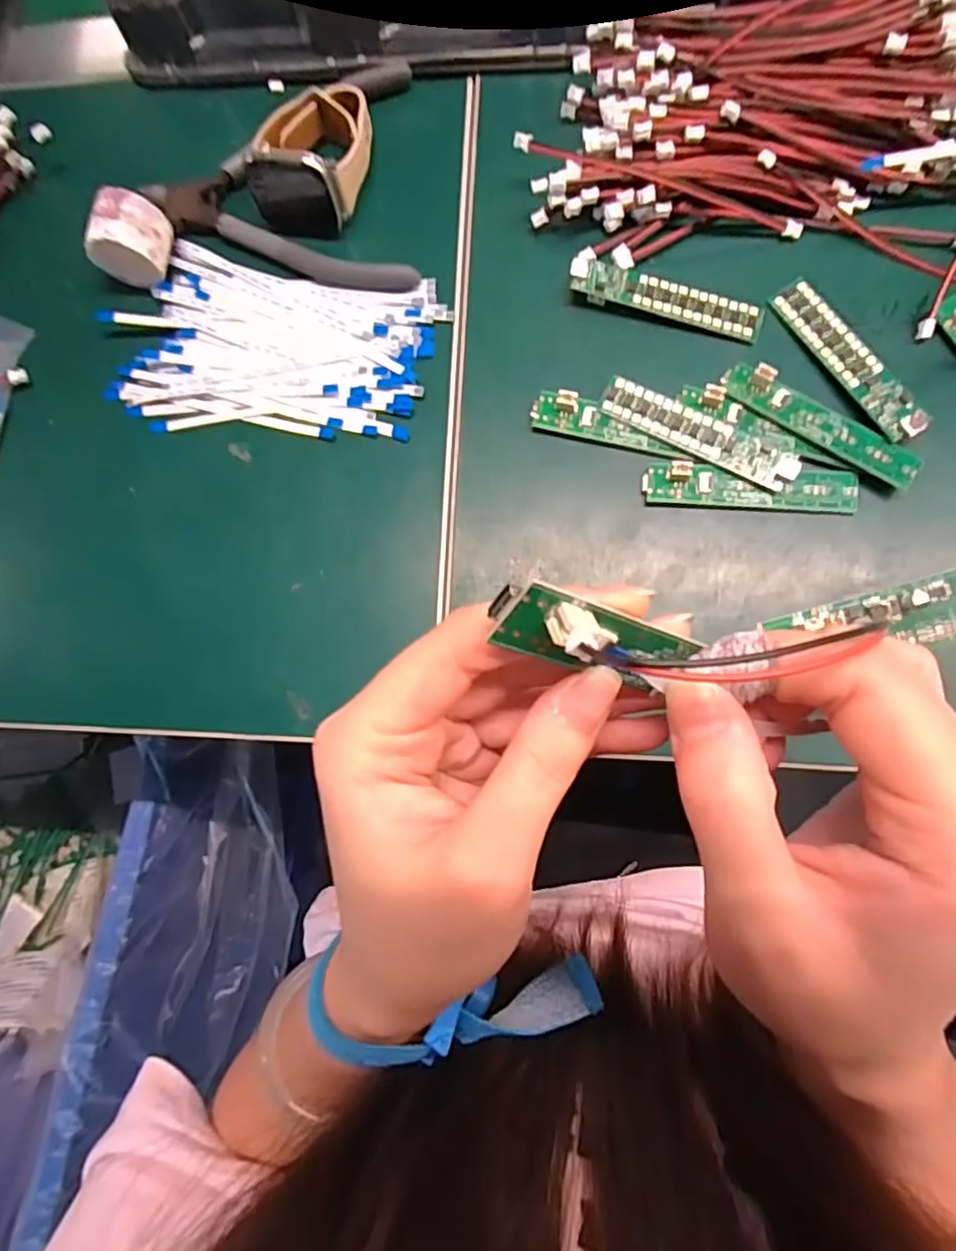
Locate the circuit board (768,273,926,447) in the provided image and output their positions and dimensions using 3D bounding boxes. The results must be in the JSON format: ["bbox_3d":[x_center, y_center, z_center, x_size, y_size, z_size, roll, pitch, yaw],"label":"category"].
[{"bbox_3d":[0.154,-0.112,0.254,0.016,0.004,0.085,-32,74,9],"label":"circuit board"}]

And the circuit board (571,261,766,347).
[{"bbox_3d":[0.085,-0.144,0.269,0.081,0.009,0.019,20,85,8],"label":"circuit board"}]

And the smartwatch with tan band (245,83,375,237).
[{"bbox_3d":[-0.078,-0.224,0.285,0.048,0.029,0.067,11,84,7],"label":"smartwatch with tan band"}]

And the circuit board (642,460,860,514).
[{"bbox_3d":[0.113,-0.057,0.254,0.084,0.005,0.018,4,83,6],"label":"circuit board"}]

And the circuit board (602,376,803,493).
[{"bbox_3d":[0.092,-0.081,0.256,0.083,0.009,0.017,31,87,9],"label":"circuit board"}]

